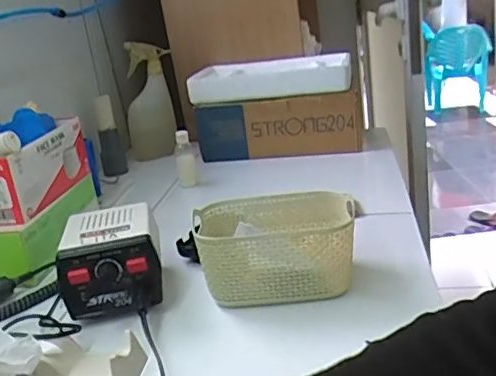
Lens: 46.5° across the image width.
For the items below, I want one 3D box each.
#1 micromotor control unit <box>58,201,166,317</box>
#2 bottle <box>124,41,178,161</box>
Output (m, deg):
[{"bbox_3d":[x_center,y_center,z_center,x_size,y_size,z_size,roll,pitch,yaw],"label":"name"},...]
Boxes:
[{"bbox_3d":[-0.148,0.079,0.647,0.106,0.085,0.125,-9,19,-7],"label":"micromotor control unit"},{"bbox_3d":[-0.211,-0.184,1.223,0.103,0.237,0.071,-11,19,-7],"label":"bottle"}]

